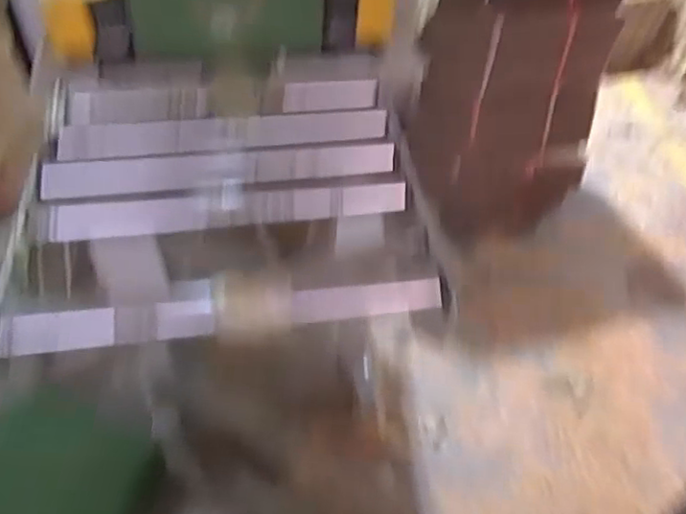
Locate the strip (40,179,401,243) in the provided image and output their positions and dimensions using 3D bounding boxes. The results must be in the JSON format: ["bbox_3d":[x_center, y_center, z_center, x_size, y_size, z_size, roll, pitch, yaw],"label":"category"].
[{"bbox_3d":[-0.096,-0.039,0.521,0.297,0.027,0.011,-5,2,-7],"label":"strip"}]

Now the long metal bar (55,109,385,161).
[{"bbox_3d":[-0.108,-0.117,0.600,0.301,0.021,0.034,-5,46,-11],"label":"long metal bar"}]

